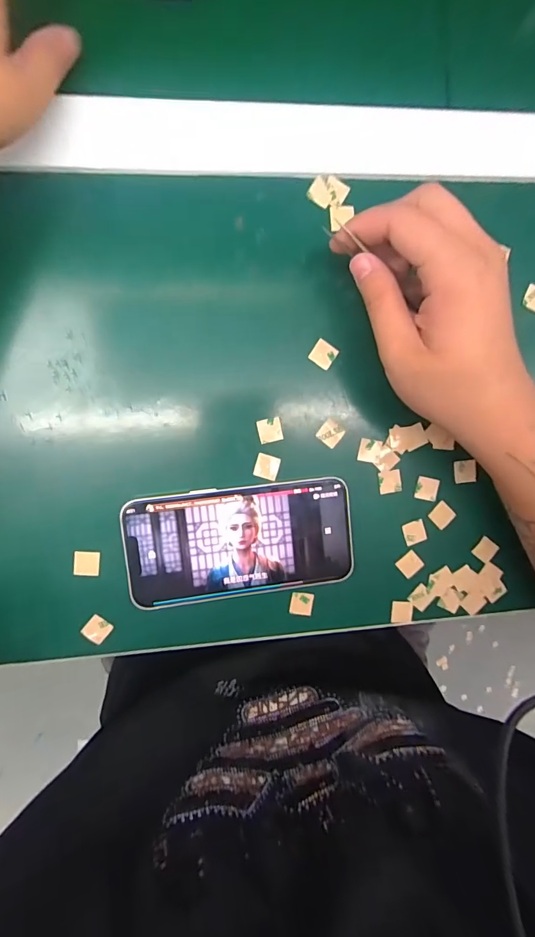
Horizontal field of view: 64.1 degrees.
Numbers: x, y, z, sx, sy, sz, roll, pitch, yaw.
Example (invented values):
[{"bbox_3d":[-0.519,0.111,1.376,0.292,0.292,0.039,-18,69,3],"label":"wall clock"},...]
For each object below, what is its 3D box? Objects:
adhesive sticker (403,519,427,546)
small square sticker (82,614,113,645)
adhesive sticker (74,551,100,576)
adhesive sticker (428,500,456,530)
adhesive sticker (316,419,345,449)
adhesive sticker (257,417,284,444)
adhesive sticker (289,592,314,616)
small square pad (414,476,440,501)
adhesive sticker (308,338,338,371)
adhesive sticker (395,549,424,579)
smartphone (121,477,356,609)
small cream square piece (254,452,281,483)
[{"bbox_3d":[0.103,0.045,0.297,0.016,0.004,0.016,-21,96,-4],"label":"adhesive sticker"},{"bbox_3d":[-0.111,0.105,0.279,0.015,0.004,0.016,39,84,-9],"label":"small square sticker"},{"bbox_3d":[-0.115,0.061,0.273,0.016,0.004,0.015,2,87,-9],"label":"adhesive sticker"},{"bbox_3d":[0.122,0.033,0.300,0.016,0.004,0.015,44,93,-7],"label":"adhesive sticker"},{"bbox_3d":[0.042,-0.023,0.283,0.015,0.004,0.016,37,87,-10],"label":"adhesive sticker"},{"bbox_3d":[0.002,-0.025,0.279,0.015,0.004,0.015,-13,95,-5],"label":"adhesive sticker"},{"bbox_3d":[0.024,0.093,0.293,0.015,0.004,0.015,8,94,-7],"label":"adhesive sticker"},{"bbox_3d":[0.111,0.014,0.294,0.015,0.004,0.016,12,93,-7],"label":"small square pad"},{"bbox_3d":[0.037,-0.074,0.277,0.015,0.004,0.015,33,90,-8],"label":"adhesive sticker"},{"bbox_3d":[0.100,0.068,0.301,0.016,0.004,0.016,-45,95,1],"label":"adhesive sticker"},{"bbox_3d":[-0.016,0.048,0.278,0.144,0.008,0.071,-7,95,-7],"label":"smartphone"},{"bbox_3d":[0.000,-0.001,0.280,0.015,0.004,0.015,18,92,-7],"label":"small cream square piece"}]

